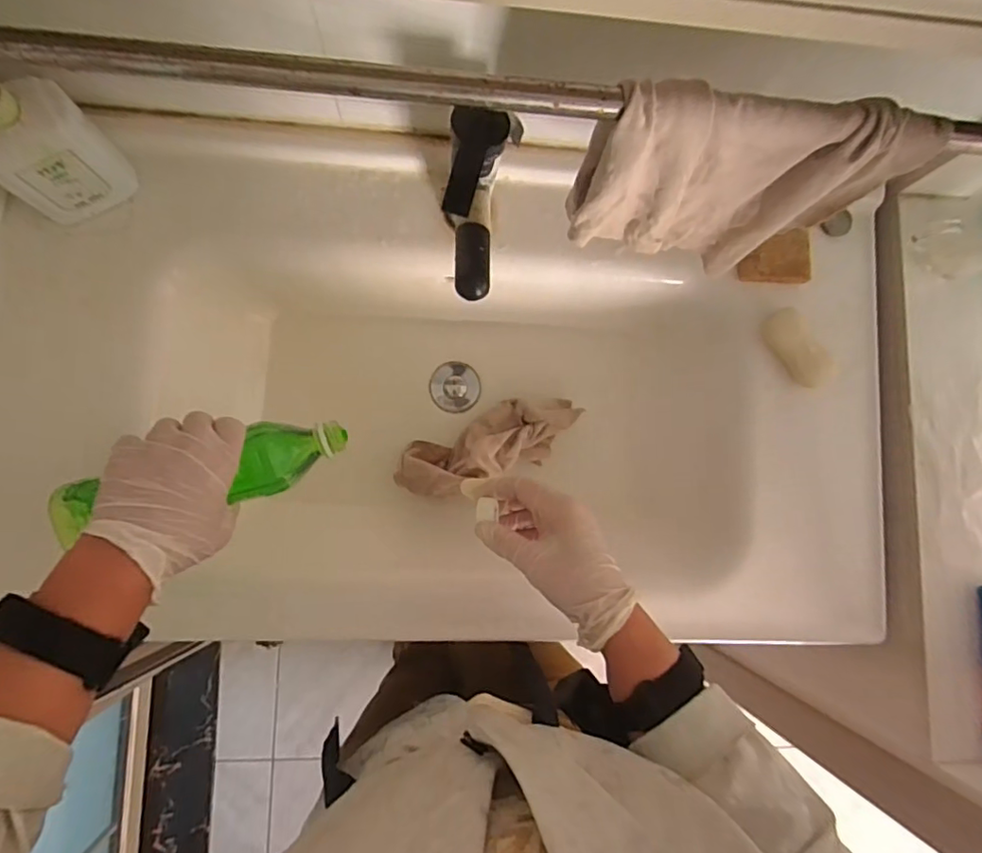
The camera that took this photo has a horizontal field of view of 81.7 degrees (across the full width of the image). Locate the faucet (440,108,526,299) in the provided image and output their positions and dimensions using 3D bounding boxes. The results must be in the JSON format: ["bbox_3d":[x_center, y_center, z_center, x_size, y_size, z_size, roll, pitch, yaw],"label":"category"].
[{"bbox_3d":[-0.010,-0.165,0.436,0.049,0.076,0.128,5,84,-5],"label":"faucet"}]

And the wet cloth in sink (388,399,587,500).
[{"bbox_3d":[0.000,0.021,0.659,0.221,0.072,0.079,-25,88,-7],"label":"wet cloth in sink"}]

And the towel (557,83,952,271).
[{"bbox_3d":[0.170,-0.173,0.420,0.220,0.170,0.051,0,85,-6],"label":"towel"}]

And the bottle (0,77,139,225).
[{"bbox_3d":[-0.368,-0.231,0.469,0.095,0.162,0.049,-42,90,-8],"label":"bottle"}]

